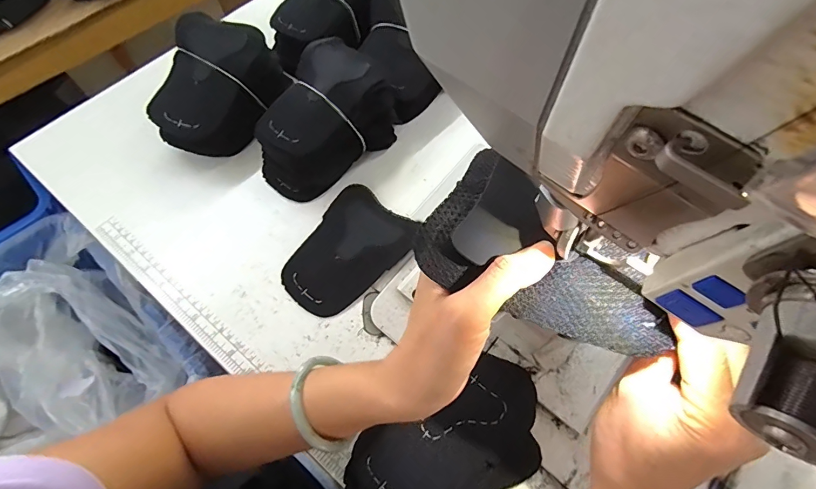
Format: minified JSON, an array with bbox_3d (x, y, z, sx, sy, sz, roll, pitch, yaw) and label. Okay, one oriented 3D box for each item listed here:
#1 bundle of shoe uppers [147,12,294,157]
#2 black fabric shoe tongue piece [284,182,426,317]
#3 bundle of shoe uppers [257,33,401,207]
[{"bbox_3d":[-0.221,-0.175,0.469,0.109,0.090,0.140,26,67,11],"label":"bundle of shoe uppers"},{"bbox_3d":[-0.065,0.006,0.422,0.098,0.012,0.132,38,68,16],"label":"black fabric shoe tongue piece"},{"bbox_3d":[-0.095,-0.131,0.449,0.110,0.090,0.148,34,68,14],"label":"bundle of shoe uppers"}]

